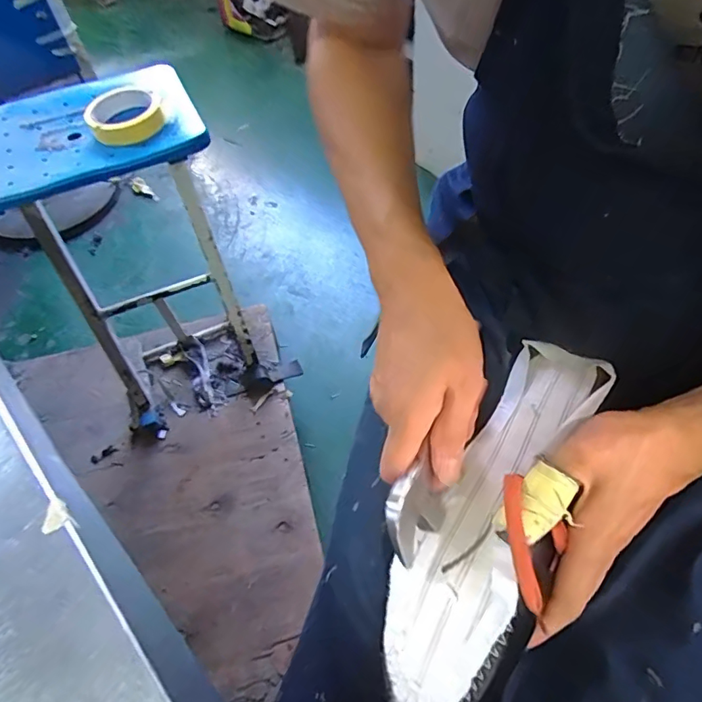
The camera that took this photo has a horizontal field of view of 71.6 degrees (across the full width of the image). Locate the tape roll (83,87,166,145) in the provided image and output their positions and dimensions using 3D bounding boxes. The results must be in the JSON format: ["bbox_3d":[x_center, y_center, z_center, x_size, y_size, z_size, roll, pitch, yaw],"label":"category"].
[{"bbox_3d":[-0.289,-0.300,0.625,0.093,0.030,0.093,-3,54,4],"label":"tape roll"}]

